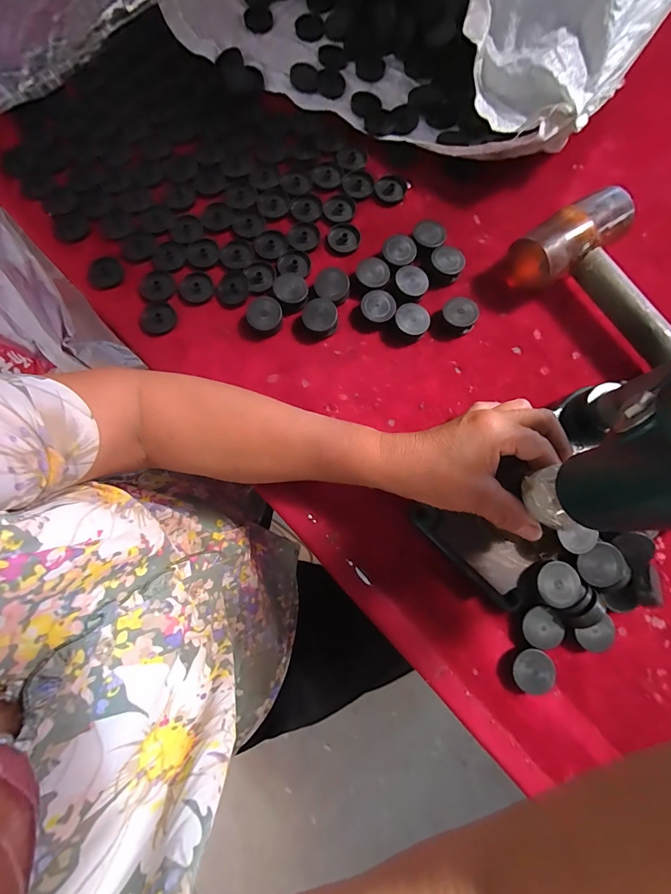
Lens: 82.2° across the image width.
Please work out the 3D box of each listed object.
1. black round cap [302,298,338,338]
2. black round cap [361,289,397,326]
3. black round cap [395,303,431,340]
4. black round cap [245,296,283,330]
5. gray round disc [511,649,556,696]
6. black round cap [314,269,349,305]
[{"bbox_3d":[-0.014,-0.123,0.367,0.032,0.017,0.032,0,80,0],"label":"black round cap"},{"bbox_3d":[0.041,-0.133,0.369,0.032,0.018,0.031,0,80,0],"label":"black round cap"},{"bbox_3d":[0.073,-0.120,0.367,0.033,0.017,0.030,0,80,0],"label":"black round cap"},{"bbox_3d":[-0.068,-0.127,0.368,0.033,0.013,0.033,0,80,0],"label":"black round cap"},{"bbox_3d":[0.158,0.177,0.305,0.034,0.012,0.031,0,80,0],"label":"gray round disc"},{"bbox_3d":[-0.003,-0.157,0.377,0.033,0.016,0.034,0,80,0],"label":"black round cap"}]

